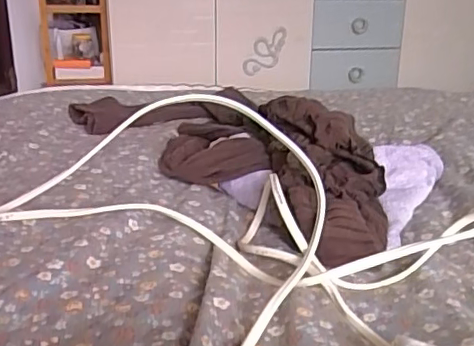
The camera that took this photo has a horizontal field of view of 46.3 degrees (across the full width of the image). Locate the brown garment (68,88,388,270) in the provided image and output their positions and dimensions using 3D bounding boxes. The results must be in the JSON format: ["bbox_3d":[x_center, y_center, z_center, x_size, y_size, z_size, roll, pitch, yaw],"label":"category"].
[{"bbox_3d":[-0.004,-0.051,0.692,0.213,0.084,0.505,-14,25,-35],"label":"brown garment"}]

